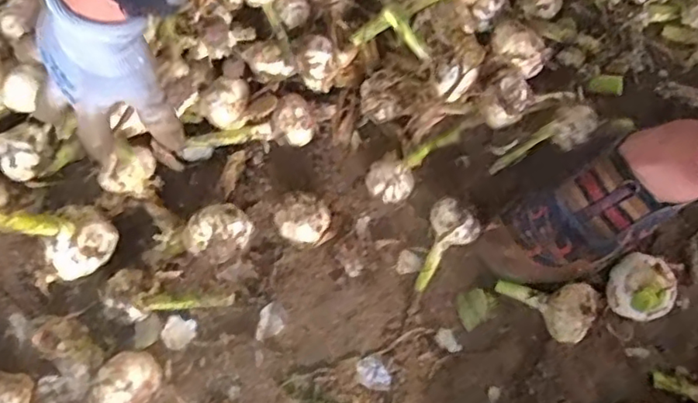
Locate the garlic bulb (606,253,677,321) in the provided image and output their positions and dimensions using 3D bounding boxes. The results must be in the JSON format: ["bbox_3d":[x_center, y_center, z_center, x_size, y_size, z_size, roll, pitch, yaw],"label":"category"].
[{"bbox_3d":[0.258,0.076,0.511,0.049,0.041,0.055,-1,78,0],"label":"garlic bulb"}]

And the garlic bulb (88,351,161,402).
[{"bbox_3d":[-0.194,0.158,0.499,0.052,0.060,0.056,11,78,3],"label":"garlic bulb"}]

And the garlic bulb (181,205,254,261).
[{"bbox_3d":[-0.117,0.028,0.517,0.051,0.051,0.056,39,80,8],"label":"garlic bulb"}]

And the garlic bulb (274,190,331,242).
[{"bbox_3d":[-0.043,0.016,0.533,0.048,0.042,0.045,0,79,1],"label":"garlic bulb"}]

